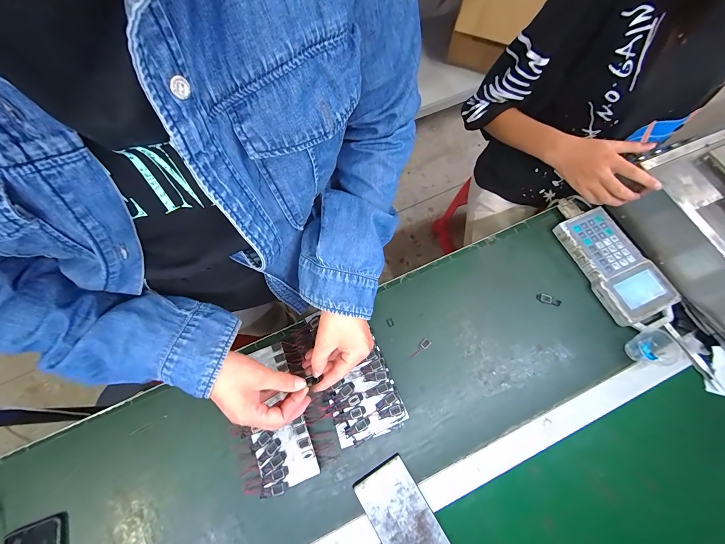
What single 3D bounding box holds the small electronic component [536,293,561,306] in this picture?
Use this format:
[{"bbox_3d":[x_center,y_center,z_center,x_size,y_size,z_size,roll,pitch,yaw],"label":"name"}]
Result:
[{"bbox_3d":[0.331,0.049,0.550,0.039,0.006,0.015,22,71,8],"label":"small electronic component"}]

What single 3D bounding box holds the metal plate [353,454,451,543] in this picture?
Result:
[{"bbox_3d":[0.073,0.375,0.432,0.081,0.008,0.201,-31,72,-10],"label":"metal plate"}]

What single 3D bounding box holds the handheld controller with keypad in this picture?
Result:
[{"bbox_3d":[0.455,-0.007,0.556,0.110,0.030,0.222,-19,71,-7],"label":"handheld controller with keypad"}]

